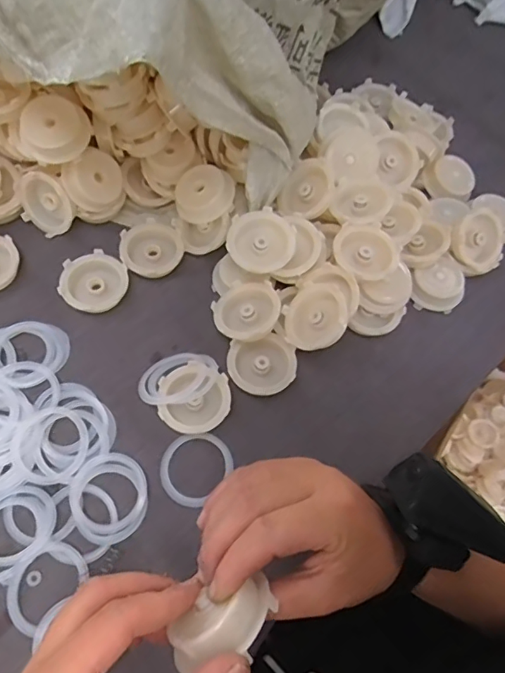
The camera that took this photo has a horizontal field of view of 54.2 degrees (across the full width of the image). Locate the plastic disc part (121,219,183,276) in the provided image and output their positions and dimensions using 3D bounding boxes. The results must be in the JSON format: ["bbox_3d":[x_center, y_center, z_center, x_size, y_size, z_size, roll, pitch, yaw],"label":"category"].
[{"bbox_3d":[-0.088,-0.077,0.434,0.053,0.014,0.051,-31,70,-16],"label":"plastic disc part"}]

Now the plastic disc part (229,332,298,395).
[{"bbox_3d":[0.008,0.022,0.391,0.052,0.009,0.048,1,65,-2],"label":"plastic disc part"}]

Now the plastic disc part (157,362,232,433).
[{"bbox_3d":[-0.044,0.048,0.377,0.052,0.014,0.052,-3,65,-4],"label":"plastic disc part"}]

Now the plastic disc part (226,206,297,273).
[{"bbox_3d":[0.008,-0.078,0.397,0.053,0.014,0.051,2,65,-4],"label":"plastic disc part"}]

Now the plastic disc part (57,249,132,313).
[{"bbox_3d":[-0.132,-0.045,0.415,0.054,0.016,0.051,1,65,-2],"label":"plastic disc part"}]

